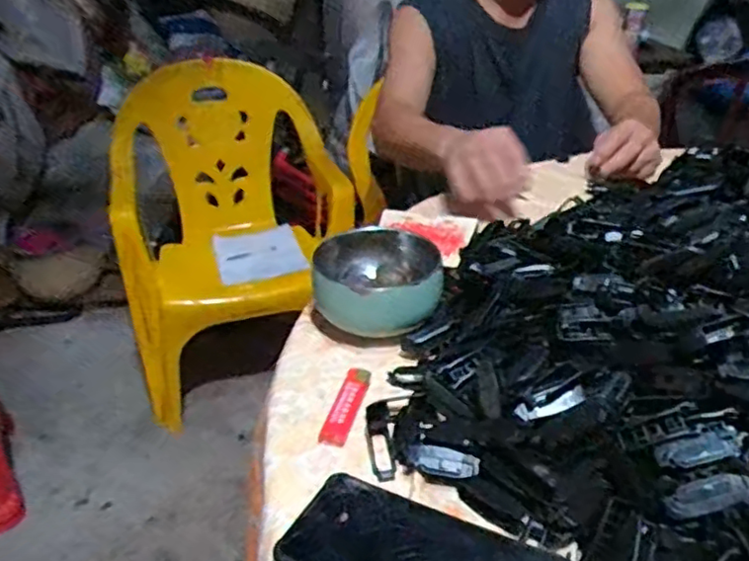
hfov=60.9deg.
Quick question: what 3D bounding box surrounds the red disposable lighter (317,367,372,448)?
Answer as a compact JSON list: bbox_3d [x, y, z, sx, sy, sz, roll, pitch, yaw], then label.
[{"bbox_3d":[-0.021,0.097,0.505,0.021,0.009,0.082,7,31,15],"label":"red disposable lighter"}]

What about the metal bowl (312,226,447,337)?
[{"bbox_3d":[0.005,-0.001,0.595,0.115,0.060,0.115,-2,30,1],"label":"metal bowl"}]

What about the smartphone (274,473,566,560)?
[{"bbox_3d":[0.033,0.166,0.382,0.170,0.007,0.079,13,33,24],"label":"smartphone"}]

